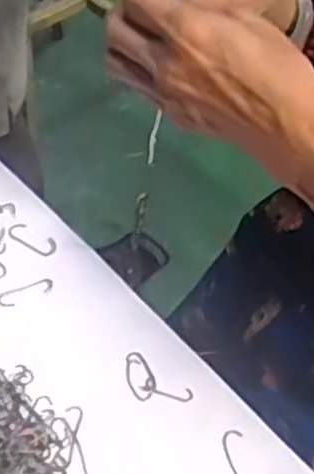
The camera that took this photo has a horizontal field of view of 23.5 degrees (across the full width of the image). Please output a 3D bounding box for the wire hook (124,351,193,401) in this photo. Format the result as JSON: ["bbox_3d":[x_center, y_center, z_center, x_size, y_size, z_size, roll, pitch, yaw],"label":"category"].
[{"bbox_3d":[-0.004,0.103,0.532,0.056,0.004,0.029,32,54,20],"label":"wire hook"}]

